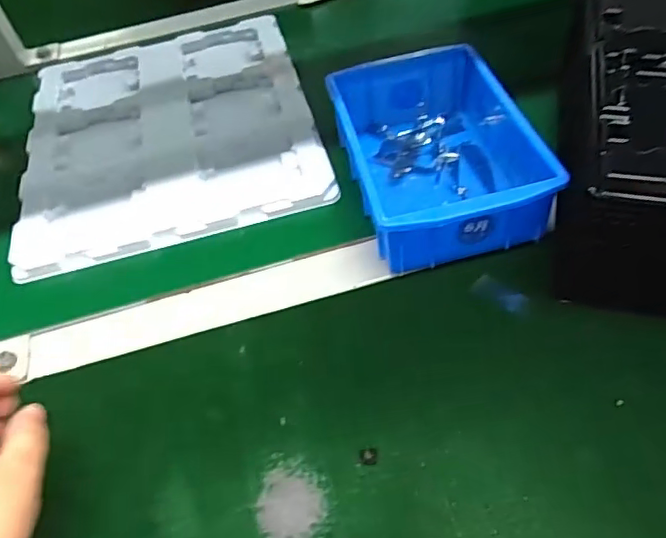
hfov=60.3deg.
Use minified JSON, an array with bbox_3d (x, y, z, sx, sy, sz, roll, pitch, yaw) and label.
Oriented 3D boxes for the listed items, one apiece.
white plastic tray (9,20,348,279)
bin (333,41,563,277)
[{"bbox_3d":[-0.166,-0.149,0.570,0.274,0.016,0.317,-15,51,-4],"label":"white plastic tray"},{"bbox_3d":[0.079,-0.098,0.464,0.131,0.068,0.209,-14,51,-3],"label":"bin"}]

